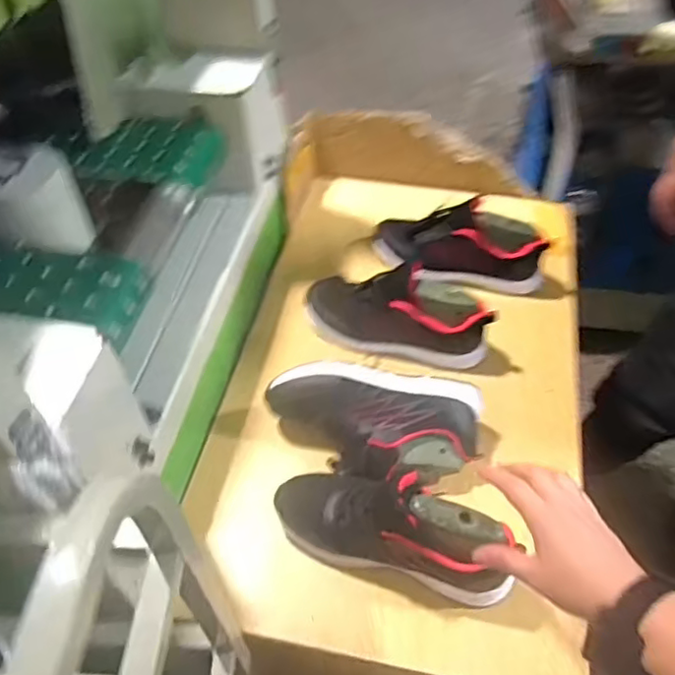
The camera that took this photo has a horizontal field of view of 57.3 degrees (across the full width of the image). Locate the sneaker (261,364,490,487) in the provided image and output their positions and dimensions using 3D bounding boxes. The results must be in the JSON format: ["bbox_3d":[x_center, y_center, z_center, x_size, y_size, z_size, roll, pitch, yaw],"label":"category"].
[{"bbox_3d":[0.044,0.107,0.759,0.265,0.089,0.112,3,49,4],"label":"sneaker"}]

